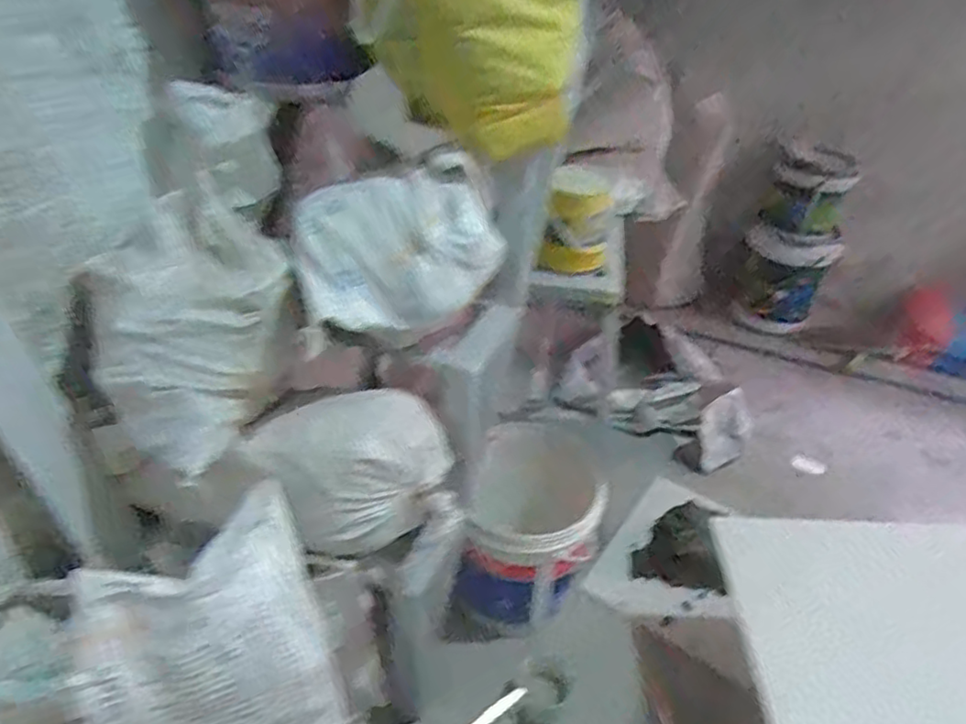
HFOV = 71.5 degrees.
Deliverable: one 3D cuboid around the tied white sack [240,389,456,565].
[{"bbox_3d":[-0.172,0.149,0.920,0.264,0.193,0.138,-10,39,-14],"label":"tied white sack"}]

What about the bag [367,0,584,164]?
[{"bbox_3d":[0.004,-0.365,0.752,0.180,0.256,0.149,24,43,26],"label":"bag"}]

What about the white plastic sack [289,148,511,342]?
[{"bbox_3d":[-0.096,-0.135,0.859,0.277,0.193,0.118,-14,40,-20],"label":"white plastic sack"}]

